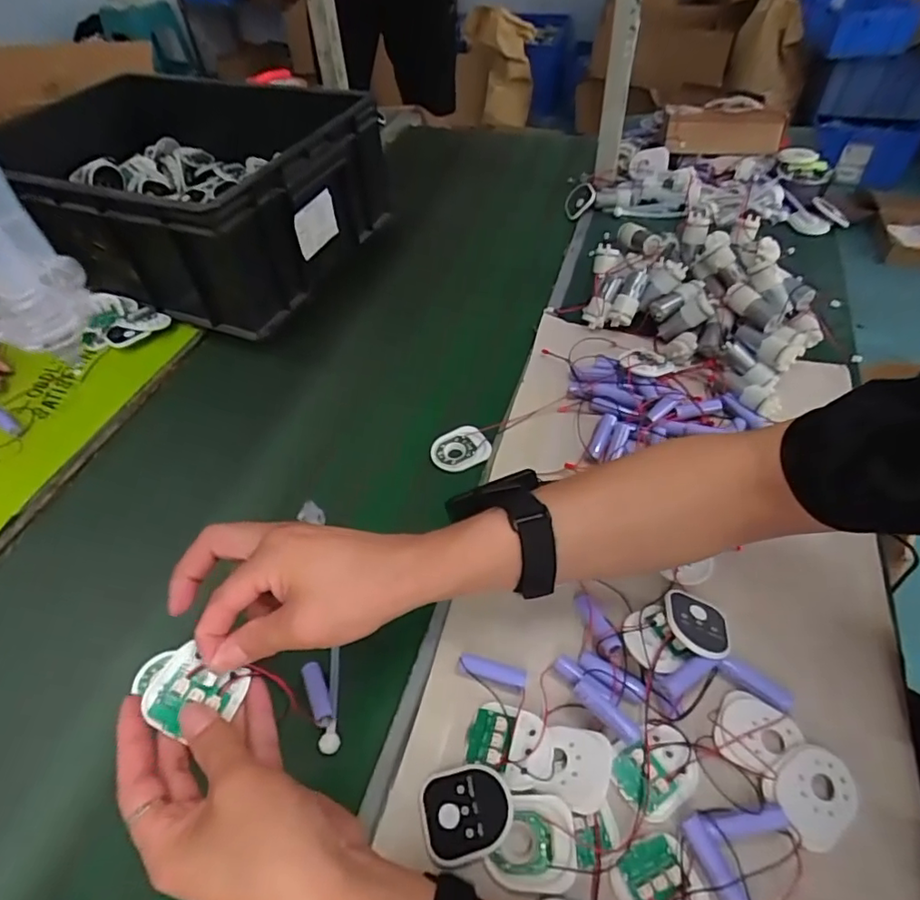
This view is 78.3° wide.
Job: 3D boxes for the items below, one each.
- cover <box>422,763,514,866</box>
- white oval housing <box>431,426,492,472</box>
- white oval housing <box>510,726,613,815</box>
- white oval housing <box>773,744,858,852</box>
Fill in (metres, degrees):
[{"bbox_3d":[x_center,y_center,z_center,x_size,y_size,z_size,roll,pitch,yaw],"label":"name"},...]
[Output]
[{"bbox_3d":[0.005,0.225,0.353,0.055,0.012,0.048,-12,52,-8],"label":"cover"},{"bbox_3d":[0.000,0.000,0.562,0.056,0.009,0.047,-27,56,-18],"label":"white oval housing"},{"bbox_3d":[0.067,0.202,0.366,0.059,0.004,0.047,12,53,11],"label":"white oval housing"},{"bbox_3d":[0.224,0.217,0.357,0.056,0.011,0.047,-36,71,-21],"label":"white oval housing"}]

